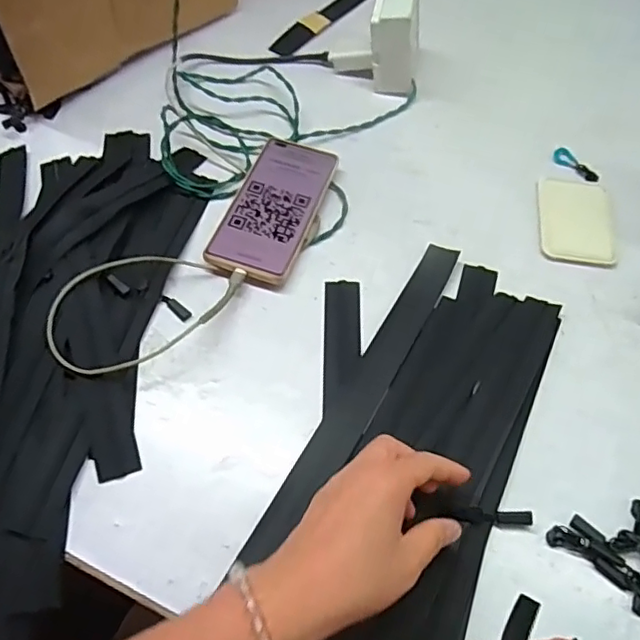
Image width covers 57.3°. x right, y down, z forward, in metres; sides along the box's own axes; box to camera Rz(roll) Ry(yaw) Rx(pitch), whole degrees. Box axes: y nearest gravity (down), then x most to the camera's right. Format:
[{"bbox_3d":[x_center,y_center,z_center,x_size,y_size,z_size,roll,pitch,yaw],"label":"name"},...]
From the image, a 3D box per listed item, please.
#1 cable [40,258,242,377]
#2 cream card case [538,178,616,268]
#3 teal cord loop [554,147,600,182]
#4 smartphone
[{"bbox_3d":[-0.145,-0.008,0.483,0.110,0.040,0.142,23,59,13],"label":"cable"},{"bbox_3d":[0.245,-0.096,0.562,0.068,0.004,0.100,9,57,4],"label":"cream card case"},{"bbox_3d":[0.265,-0.160,0.609,0.022,0.004,0.053,-29,62,-19],"label":"teal cord loop"},{"bbox_3d":[-0.041,-0.107,0.555,0.080,0.014,0.168,18,59,5],"label":"smartphone"}]

